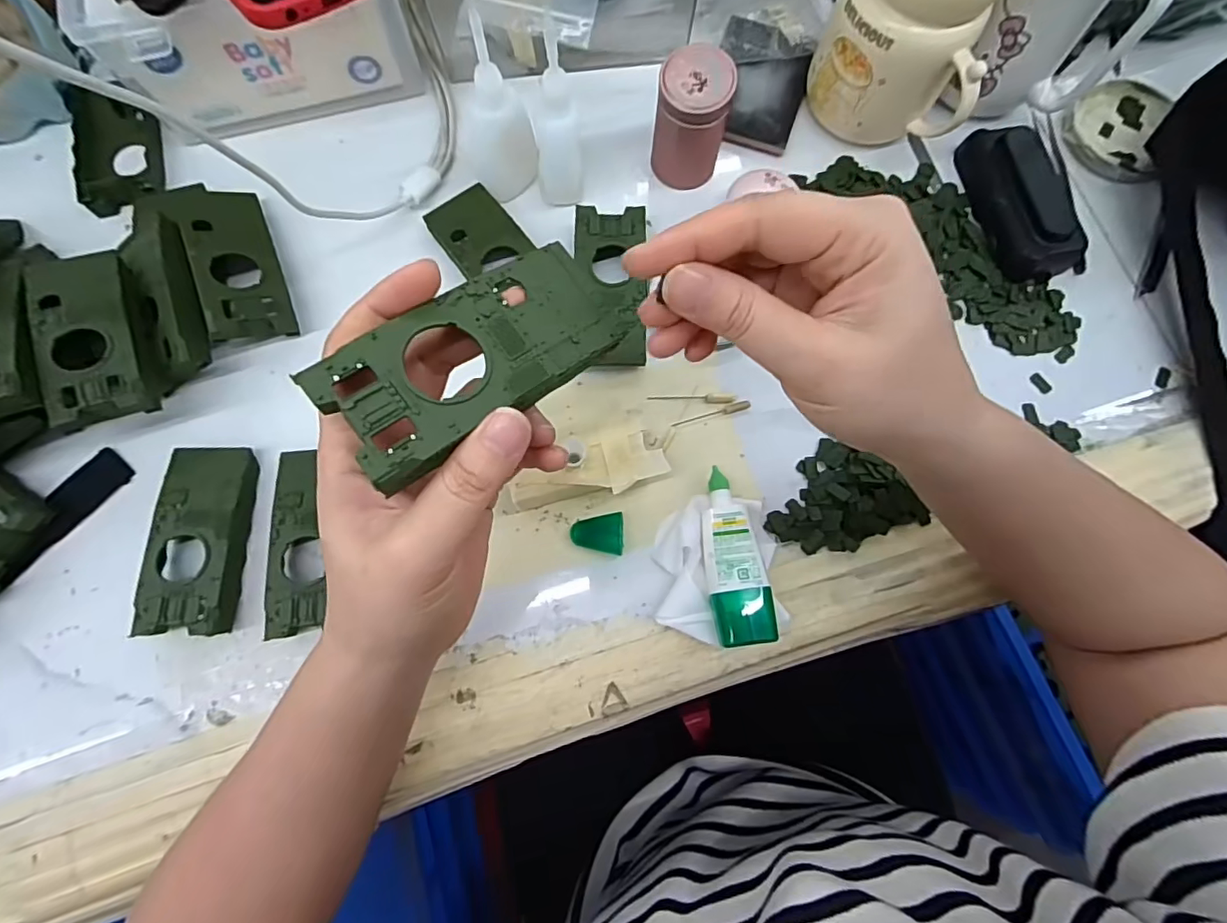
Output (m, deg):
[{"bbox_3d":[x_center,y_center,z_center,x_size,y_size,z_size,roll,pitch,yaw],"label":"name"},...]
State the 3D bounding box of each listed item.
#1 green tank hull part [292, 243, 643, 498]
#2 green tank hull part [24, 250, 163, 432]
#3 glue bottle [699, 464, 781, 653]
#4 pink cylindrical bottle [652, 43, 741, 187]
[{"bbox_3d":[-0.043,-0.038,0.187,0.105,0.011,0.046,-38,78,-24],"label":"green tank hull part"},{"bbox_3d":[-0.291,-0.070,0.303,0.046,0.017,0.103,-22,78,-5],"label":"green tank hull part"},{"bbox_3d":[0.066,0.053,0.308,0.031,0.027,0.094,-7,77,-2],"label":"glue bottle"},{"bbox_3d":[0.049,-0.215,0.345,0.043,0.066,0.037,16,77,3],"label":"pink cylindrical bottle"}]

